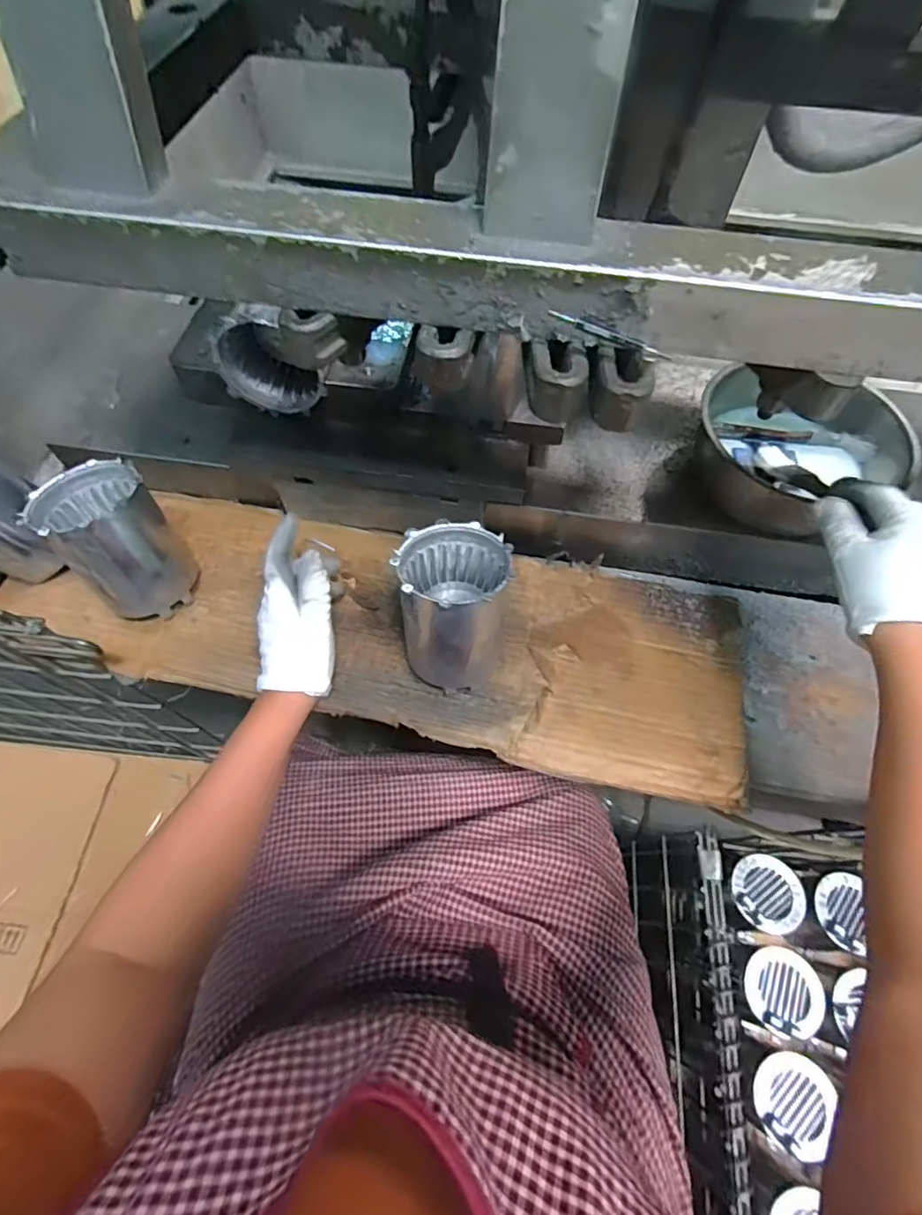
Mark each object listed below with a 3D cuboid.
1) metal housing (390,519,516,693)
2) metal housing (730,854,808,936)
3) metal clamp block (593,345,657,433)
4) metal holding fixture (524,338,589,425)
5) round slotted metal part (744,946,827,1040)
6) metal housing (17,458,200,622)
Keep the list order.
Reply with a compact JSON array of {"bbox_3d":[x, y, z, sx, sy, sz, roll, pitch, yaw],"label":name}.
[{"bbox_3d":[-0.006,0.003,0.480,0.090,0.109,0.114,-2,62,-3],"label":"metal housing"},{"bbox_3d":[0.389,0.362,0.688,0.084,0.016,0.087,1,62,-1],"label":"metal housing"},{"bbox_3d":[0.088,-0.122,0.300,0.031,0.028,0.037,14,63,6],"label":"metal clamp block"},{"bbox_3d":[0.052,-0.127,0.305,0.033,0.026,0.036,1,62,-1],"label":"metal holding fixture"},{"bbox_3d":[0.375,0.447,0.635,0.083,0.022,0.075,-45,52,-12],"label":"round slotted metal part"},{"bbox_3d":[-0.316,-0.061,0.507,0.115,0.114,0.091,39,68,17],"label":"metal housing"}]

